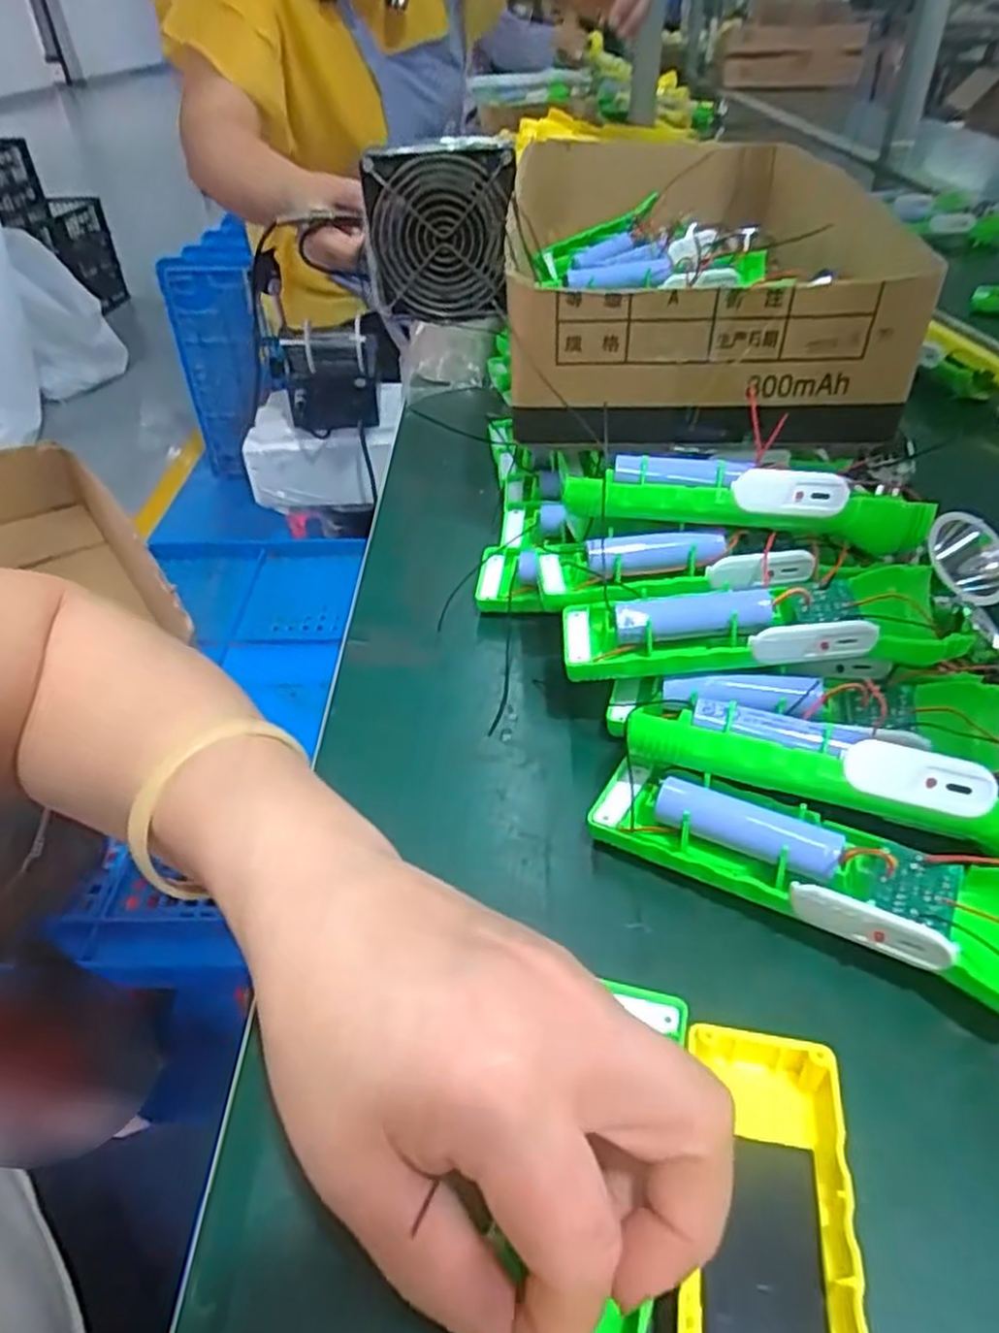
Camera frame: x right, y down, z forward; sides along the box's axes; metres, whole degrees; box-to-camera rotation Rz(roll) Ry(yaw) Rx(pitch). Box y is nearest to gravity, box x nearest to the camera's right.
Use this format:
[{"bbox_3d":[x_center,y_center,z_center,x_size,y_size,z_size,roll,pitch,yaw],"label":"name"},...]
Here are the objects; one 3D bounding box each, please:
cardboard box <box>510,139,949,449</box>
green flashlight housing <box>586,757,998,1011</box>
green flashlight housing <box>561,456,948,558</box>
[{"bbox_3d":[0.131,-0.305,0.569,0.236,0.089,0.483,0,40,3],"label":"cardboard box"},{"bbox_3d":[0.115,0.072,0.283,0.161,0.034,0.049,21,46,26],"label":"green flashlight housing"},{"bbox_3d":[0.114,-0.080,0.370,0.161,0.035,0.026,5,41,9],"label":"green flashlight housing"}]

